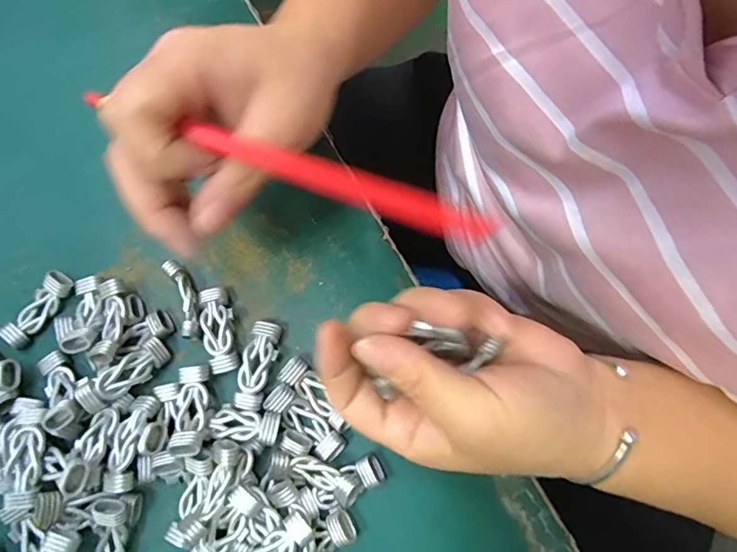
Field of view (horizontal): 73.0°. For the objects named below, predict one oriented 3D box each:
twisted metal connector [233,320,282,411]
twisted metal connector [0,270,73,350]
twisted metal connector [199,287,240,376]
[{"bbox_3d":[-0.058,0.047,0.264,0.017,0.010,0.045,15,75,5],"label":"twisted metal connector"},{"bbox_3d":[-0.182,0.018,0.275,0.015,0.011,0.045,36,78,10],"label":"twisted metal connector"},{"bbox_3d":[-0.080,0.029,0.270,0.017,0.011,0.046,-11,75,-2],"label":"twisted metal connector"}]

